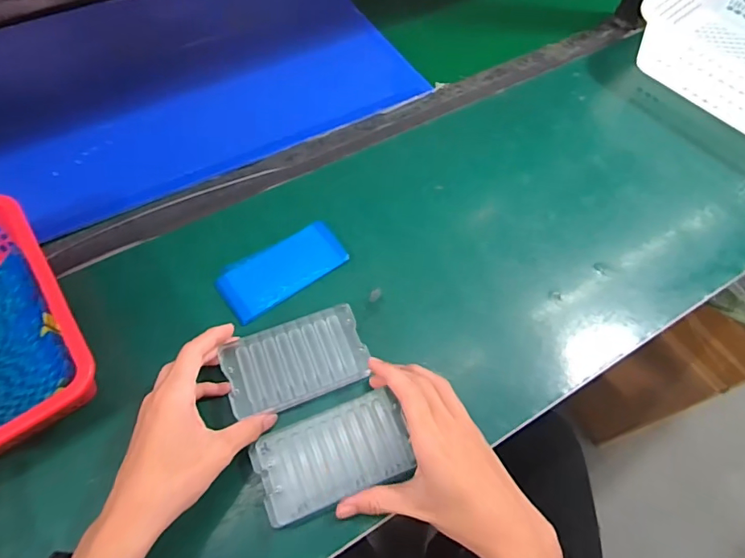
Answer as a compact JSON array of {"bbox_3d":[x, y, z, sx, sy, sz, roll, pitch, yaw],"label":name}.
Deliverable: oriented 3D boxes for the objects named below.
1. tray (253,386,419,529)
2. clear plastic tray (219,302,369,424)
[{"bbox_3d":[-0.031,0.139,0.380,0.119,0.010,0.068,-19,63,-13],"label":"tray"},{"bbox_3d":[-0.066,0.070,0.415,0.118,0.007,0.071,-19,63,-13],"label":"clear plastic tray"}]

